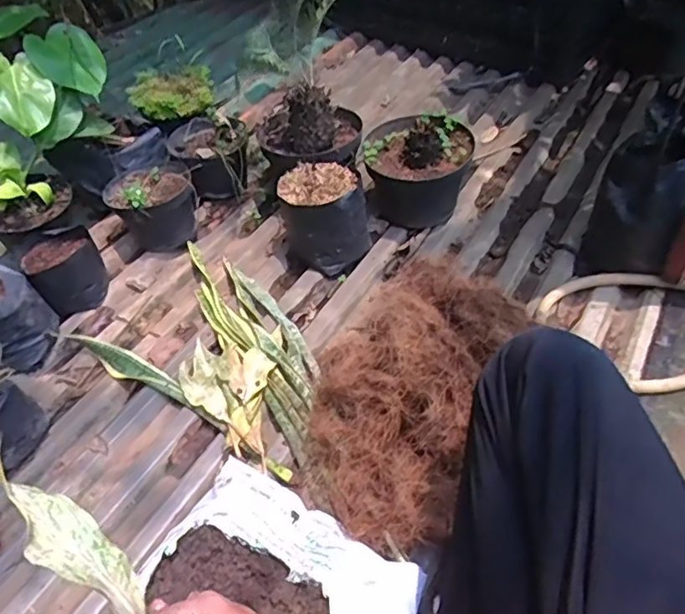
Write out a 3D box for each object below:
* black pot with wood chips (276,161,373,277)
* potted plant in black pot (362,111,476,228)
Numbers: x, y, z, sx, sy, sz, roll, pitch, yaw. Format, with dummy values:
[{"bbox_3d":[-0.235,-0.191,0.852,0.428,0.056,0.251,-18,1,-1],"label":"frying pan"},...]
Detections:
[{"bbox_3d":[-0.033,-0.166,1.091,0.155,0.155,0.154,0,47,0],"label":"black pot with wood chips"},{"bbox_3d":[0.148,-0.279,1.164,0.201,0.189,0.196,0,47,0],"label":"potted plant in black pot"}]

